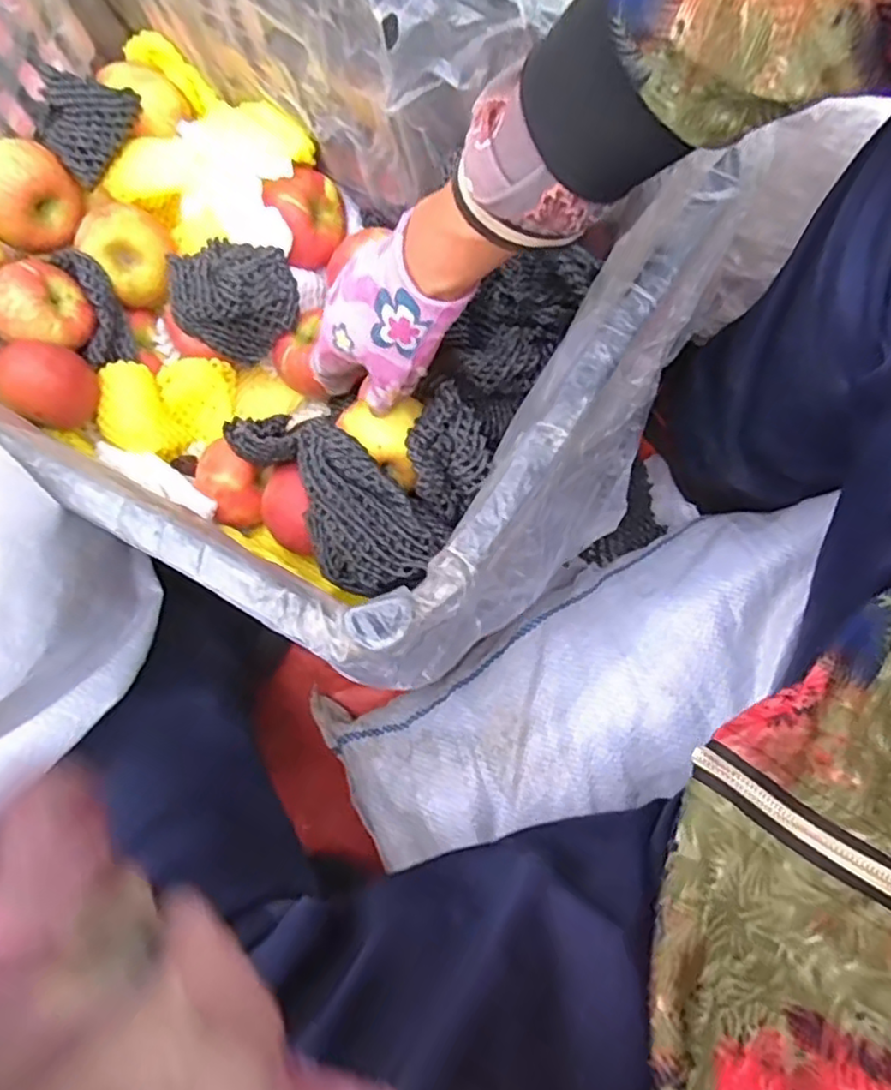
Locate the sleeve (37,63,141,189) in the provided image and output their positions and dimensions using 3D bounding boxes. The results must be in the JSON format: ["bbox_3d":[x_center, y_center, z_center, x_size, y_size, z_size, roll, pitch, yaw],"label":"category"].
[{"bbox_3d":[-0.259,-0.306,0.494,0.048,0.049,0.068,31,80,5],"label":"sleeve"}]

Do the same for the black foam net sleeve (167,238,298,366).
[{"bbox_3d":[-0.159,-0.187,0.510,0.088,0.048,0.078,-24,80,-5],"label":"black foam net sleeve"}]

